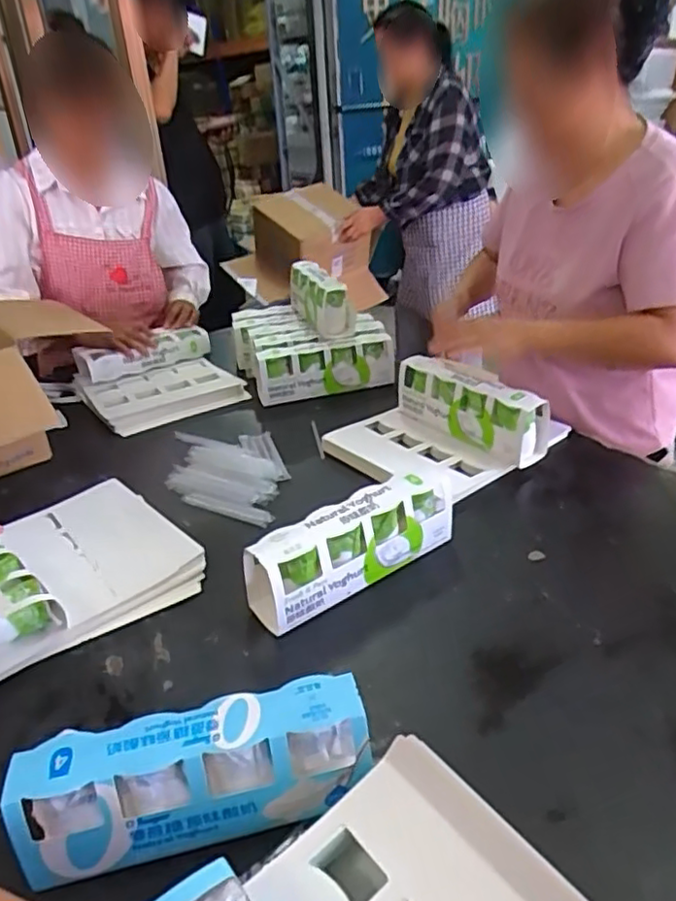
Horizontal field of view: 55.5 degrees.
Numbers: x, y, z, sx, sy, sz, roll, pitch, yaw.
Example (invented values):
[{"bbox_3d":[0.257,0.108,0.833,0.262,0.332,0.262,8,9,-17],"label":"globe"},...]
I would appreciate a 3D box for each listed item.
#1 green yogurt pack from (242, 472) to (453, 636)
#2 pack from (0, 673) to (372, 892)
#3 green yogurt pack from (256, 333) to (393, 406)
[{"bbox_3d":[0.020,0.111,0.780,0.273,0.100,0.068,-22,34,-29],"label":"green yogurt pack"},{"bbox_3d":[-0.110,0.267,0.520,0.271,0.102,0.070,-10,30,-10],"label":"pack"},{"bbox_3d":[-0.026,-0.164,1.301,0.275,0.111,0.066,-13,30,-14],"label":"green yogurt pack"}]

